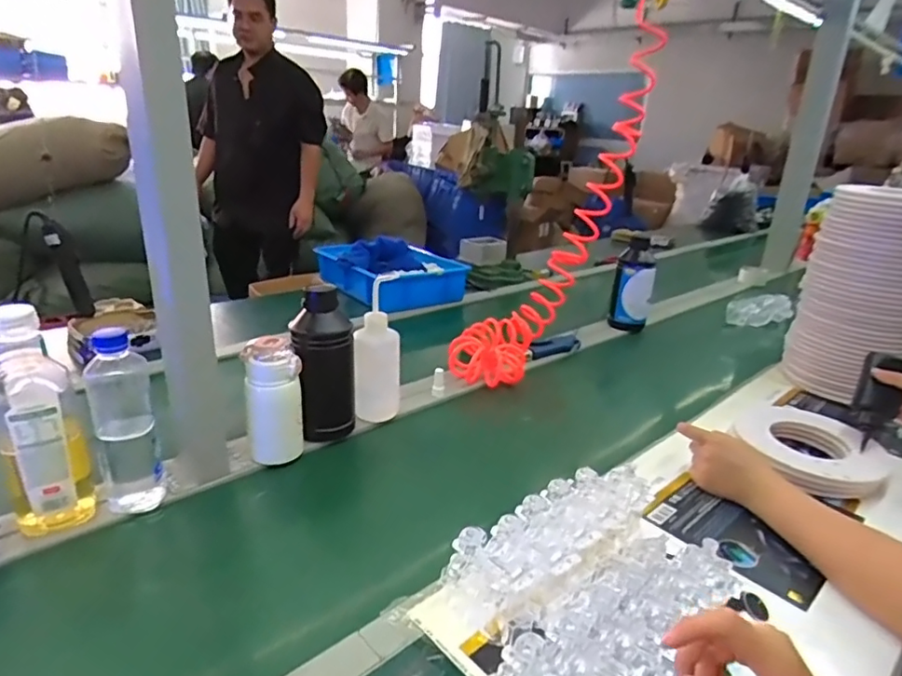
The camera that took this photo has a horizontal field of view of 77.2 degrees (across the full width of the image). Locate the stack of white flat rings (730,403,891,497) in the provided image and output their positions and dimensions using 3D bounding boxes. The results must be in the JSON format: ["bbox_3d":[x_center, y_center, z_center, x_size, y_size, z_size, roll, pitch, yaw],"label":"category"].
[{"bbox_3d":[0.527,0.163,0.827,0.181,0.041,0.206,8,22,10],"label":"stack of white flat rings"}]

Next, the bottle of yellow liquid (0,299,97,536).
[{"bbox_3d":[-0.430,0.089,0.587,0.072,0.245,0.063,-13,27,-37],"label":"bottle of yellow liquid"}]

